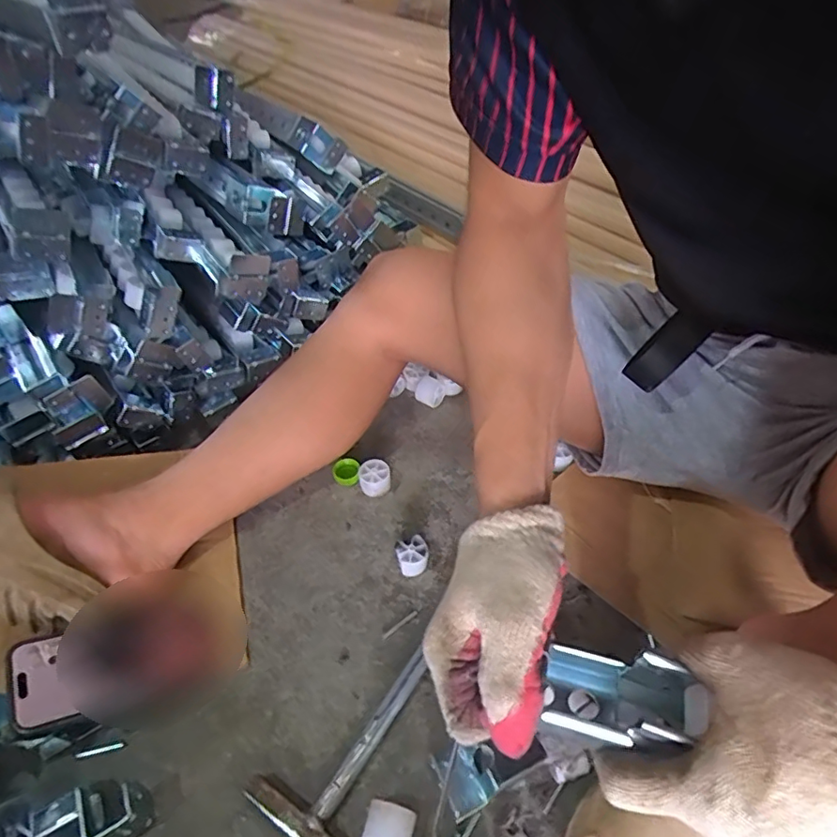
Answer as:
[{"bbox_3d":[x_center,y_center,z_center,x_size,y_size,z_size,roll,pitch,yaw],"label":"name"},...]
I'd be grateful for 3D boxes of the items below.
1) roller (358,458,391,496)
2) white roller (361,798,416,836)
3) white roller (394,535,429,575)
[{"bbox_3d":[-0.049,0.067,0.605,0.034,0.027,0.036,-3,48,3],"label":"roller"},{"bbox_3d":[-0.021,0.297,0.394,0.035,0.028,0.027,8,49,12],"label":"white roller"},{"bbox_3d":[-0.006,0.139,0.540,0.031,0.029,0.033,-3,48,3],"label":"white roller"}]

